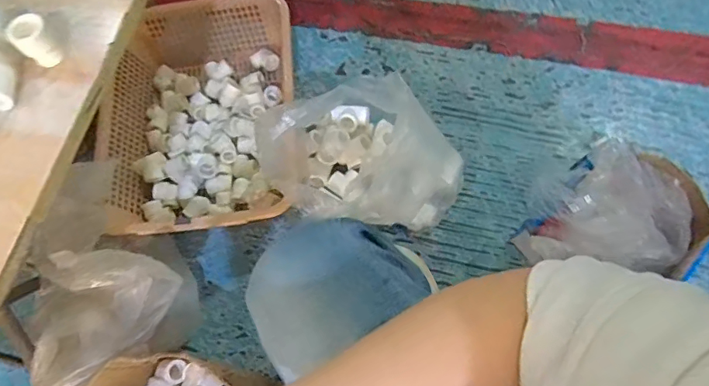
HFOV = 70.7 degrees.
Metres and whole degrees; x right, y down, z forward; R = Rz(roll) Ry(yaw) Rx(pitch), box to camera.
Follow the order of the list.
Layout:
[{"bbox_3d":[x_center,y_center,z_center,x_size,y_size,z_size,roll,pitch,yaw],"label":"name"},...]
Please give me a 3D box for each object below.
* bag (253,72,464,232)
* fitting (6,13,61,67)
[{"bbox_3d":[0.019,-0.050,0.812,0.266,0.152,0.256,-37,71,-8],"label":"bag"},{"bbox_3d":[-0.296,-0.141,0.461,0.026,0.038,0.028,-2,69,5],"label":"fitting"}]

